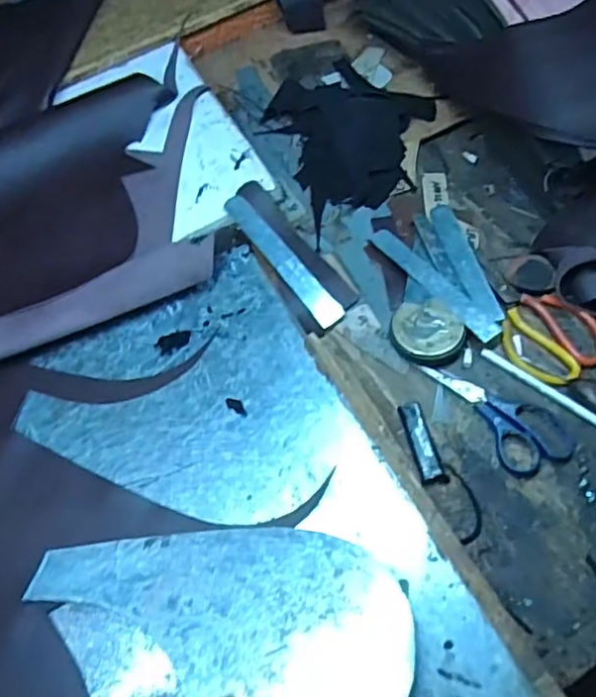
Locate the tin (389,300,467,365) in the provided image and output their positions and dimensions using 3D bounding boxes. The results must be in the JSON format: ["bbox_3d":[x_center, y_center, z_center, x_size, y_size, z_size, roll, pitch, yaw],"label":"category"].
[{"bbox_3d":[0.136,-0.017,0.635,0.067,0.031,0.072,-1,64,2],"label":"tin"}]

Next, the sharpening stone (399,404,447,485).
[{"bbox_3d":[0.122,0.092,0.587,0.024,0.010,0.083,-14,64,-4],"label":"sharpening stone"}]

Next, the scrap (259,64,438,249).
[{"bbox_3d":[0.059,-0.288,0.772,0.228,0.045,0.231,-1,64,2],"label":"scrap"}]

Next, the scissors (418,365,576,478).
[{"bbox_3d":[0.198,0.059,0.595,0.072,0.010,0.153,-35,67,-14],"label":"scissors"}]

